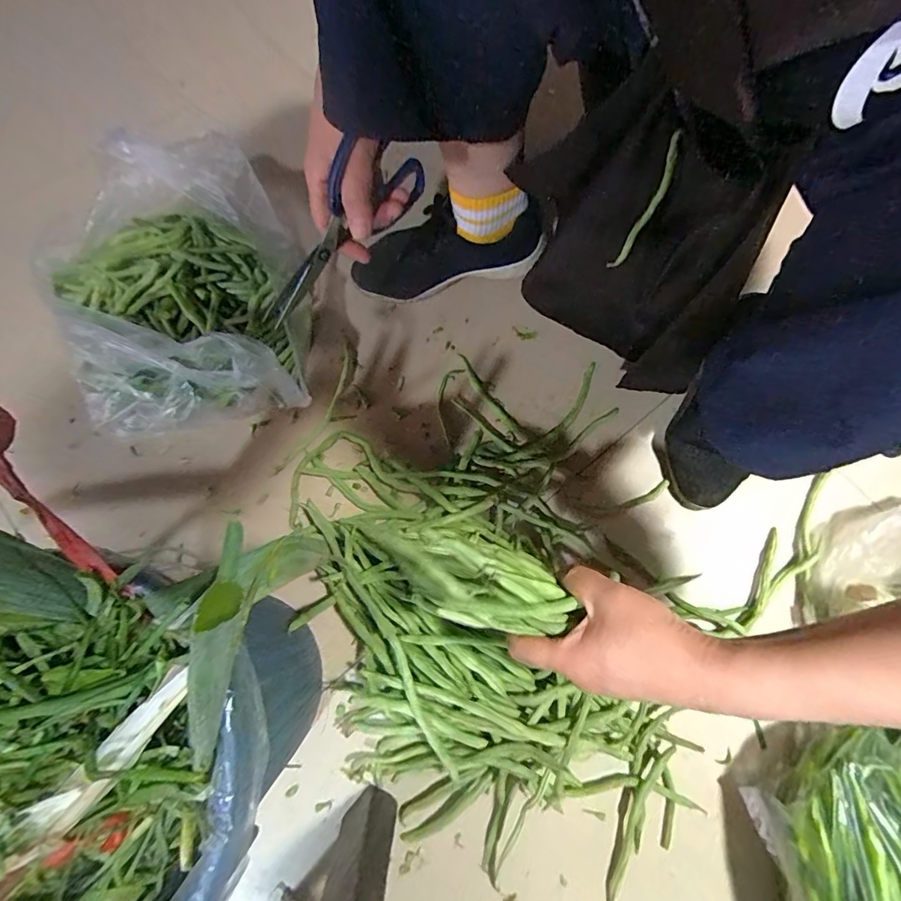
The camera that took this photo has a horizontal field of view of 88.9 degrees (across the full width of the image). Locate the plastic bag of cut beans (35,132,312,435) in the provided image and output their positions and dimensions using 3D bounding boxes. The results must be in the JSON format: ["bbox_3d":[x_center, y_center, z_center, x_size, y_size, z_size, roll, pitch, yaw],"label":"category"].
[{"bbox_3d":[-0.289,-0.162,0.498,0.241,0.184,0.237,-3,73,-2],"label":"plastic bag of cut beans"}]

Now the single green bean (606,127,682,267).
[{"bbox_3d":[0.176,-0.218,0.420,0.016,0.136,0.017,33,78,8],"label":"single green bean"}]

